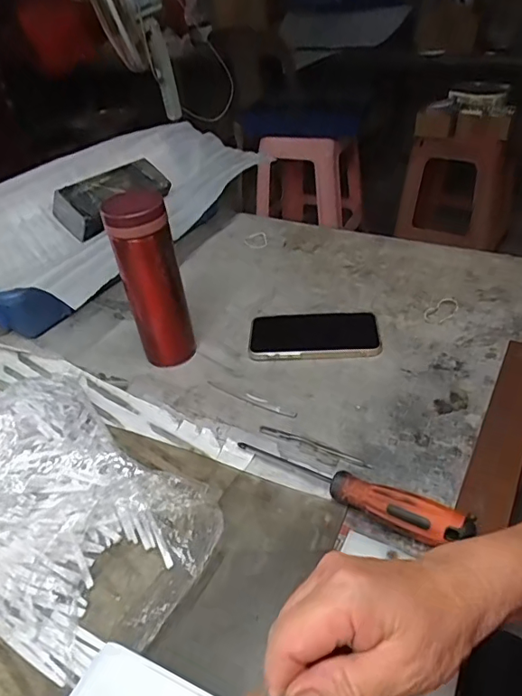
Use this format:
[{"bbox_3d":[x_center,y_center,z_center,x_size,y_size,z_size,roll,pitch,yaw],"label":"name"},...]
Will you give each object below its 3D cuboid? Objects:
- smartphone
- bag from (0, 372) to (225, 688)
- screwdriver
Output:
[{"bbox_3d":[0.061,-0.017,0.587,0.147,0.013,0.082,-1,39,7],"label":"smartphone"},{"bbox_3d":[-0.169,0.118,0.417,0.270,0.056,0.167,25,48,33],"label":"bag"},{"bbox_3d":[0.065,0.111,0.409,0.197,0.033,0.026,20,45,29],"label":"screwdriver"}]

